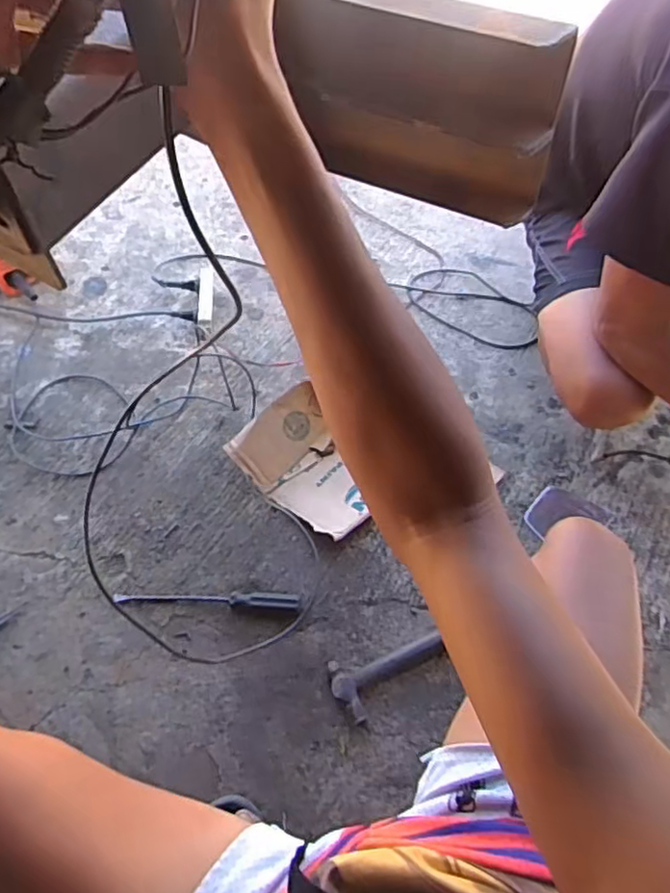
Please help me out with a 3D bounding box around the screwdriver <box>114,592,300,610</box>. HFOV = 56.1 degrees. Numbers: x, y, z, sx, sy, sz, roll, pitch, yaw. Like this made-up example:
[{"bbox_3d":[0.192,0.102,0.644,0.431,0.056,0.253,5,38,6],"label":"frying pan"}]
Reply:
[{"bbox_3d":[-0.193,0.228,0.937,0.284,0.024,0.022,2,63,3],"label":"screwdriver"}]

